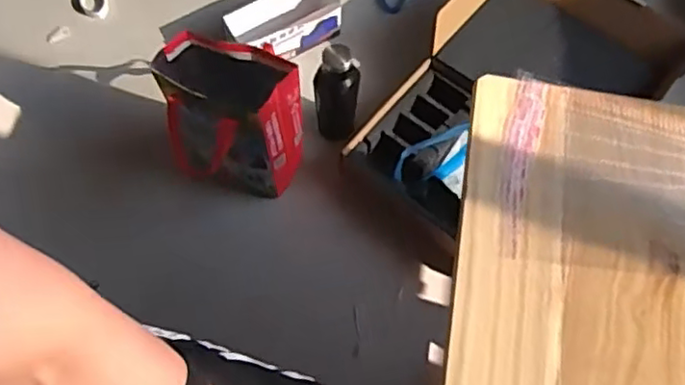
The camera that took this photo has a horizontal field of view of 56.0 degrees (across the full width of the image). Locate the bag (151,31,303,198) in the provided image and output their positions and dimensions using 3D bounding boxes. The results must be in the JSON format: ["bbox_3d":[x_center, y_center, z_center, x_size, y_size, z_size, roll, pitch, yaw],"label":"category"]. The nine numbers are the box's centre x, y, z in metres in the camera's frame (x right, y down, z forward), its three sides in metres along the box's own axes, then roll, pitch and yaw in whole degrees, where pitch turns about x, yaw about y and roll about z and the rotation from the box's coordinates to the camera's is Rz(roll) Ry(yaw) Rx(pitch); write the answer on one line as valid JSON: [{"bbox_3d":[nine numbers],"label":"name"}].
[{"bbox_3d":[-0.172,-0.110,1.038,0.203,0.273,0.122,13,66,5],"label":"bag"}]

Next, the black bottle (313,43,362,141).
[{"bbox_3d":[-0.010,-0.164,1.066,0.074,0.171,0.084,1,65,0],"label":"black bottle"}]

